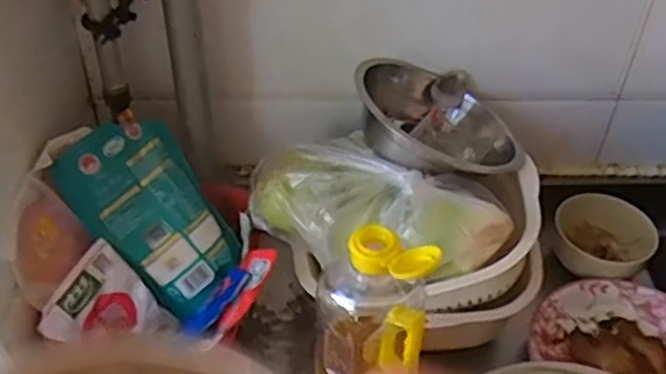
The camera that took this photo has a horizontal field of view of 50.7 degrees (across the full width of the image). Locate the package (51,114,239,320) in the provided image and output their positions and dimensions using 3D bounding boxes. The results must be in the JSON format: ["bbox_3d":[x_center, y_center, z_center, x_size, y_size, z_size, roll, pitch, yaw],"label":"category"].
[{"bbox_3d":[-0.165,0.022,0.667,0.114,0.184,0.022,-47,17,-30],"label":"package"}]

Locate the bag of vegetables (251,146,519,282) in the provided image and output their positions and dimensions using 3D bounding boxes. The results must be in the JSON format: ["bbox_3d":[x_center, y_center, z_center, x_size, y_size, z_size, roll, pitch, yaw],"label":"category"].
[{"bbox_3d":[0.034,0.032,0.640,0.237,0.071,0.103,15,46,18],"label":"bag of vegetables"}]

